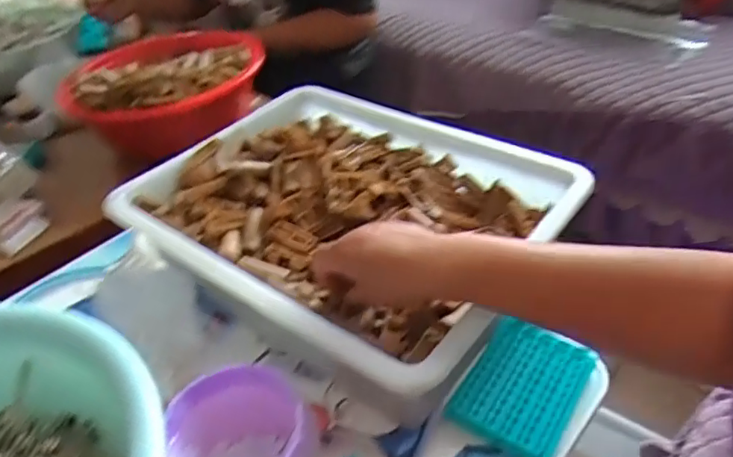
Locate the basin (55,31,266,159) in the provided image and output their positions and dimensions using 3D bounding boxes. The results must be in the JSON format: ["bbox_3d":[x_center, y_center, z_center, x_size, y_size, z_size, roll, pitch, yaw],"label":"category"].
[{"bbox_3d":[-0.338,-0.225,0.963,0.297,0.127,0.297,-4,37,3],"label":"basin"}]

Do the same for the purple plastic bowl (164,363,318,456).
[{"bbox_3d":[-0.097,0.180,0.452,0.103,0.090,0.101,-4,37,3],"label":"purple plastic bowl"}]

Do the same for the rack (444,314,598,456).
[{"bbox_3d":[0.141,0.142,0.523,0.097,0.017,0.126,21,45,31],"label":"rack"}]

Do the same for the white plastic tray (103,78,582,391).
[{"bbox_3d":[-0.024,-0.024,0.595,0.406,0.066,0.312,22,46,33],"label":"white plastic tray"}]

